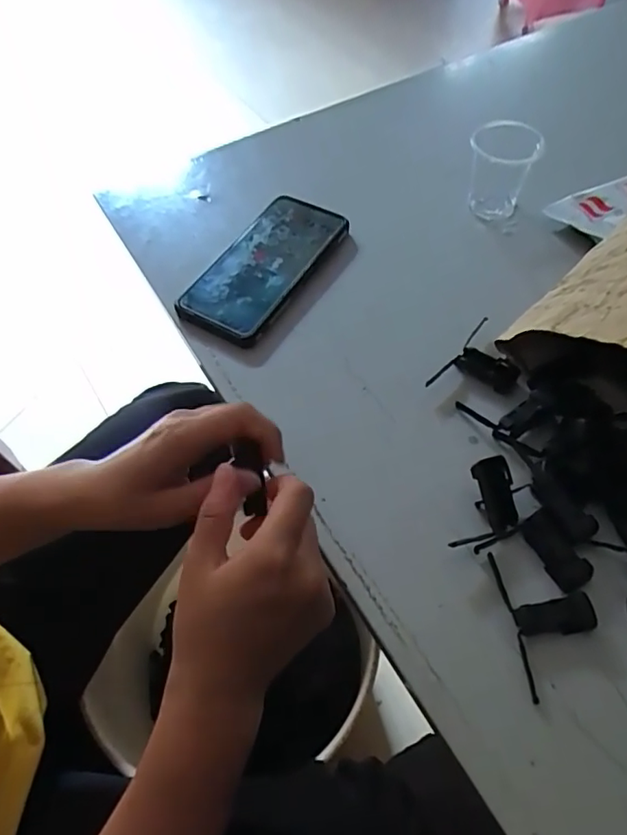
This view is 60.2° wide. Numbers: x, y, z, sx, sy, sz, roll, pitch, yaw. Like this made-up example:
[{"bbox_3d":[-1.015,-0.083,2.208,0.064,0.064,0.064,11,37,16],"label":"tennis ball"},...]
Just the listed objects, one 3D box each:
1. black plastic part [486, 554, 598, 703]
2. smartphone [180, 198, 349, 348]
[{"bbox_3d":[0.142,0.118,0.321,0.050,0.009,0.080,-8,58,-3],"label":"black plastic part"},{"bbox_3d":[-0.041,-0.133,0.468,0.080,0.012,0.160,28,67,18],"label":"smartphone"}]

